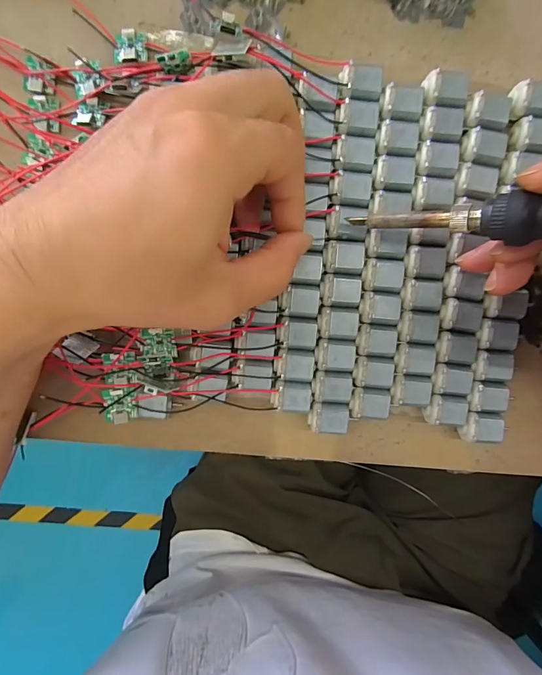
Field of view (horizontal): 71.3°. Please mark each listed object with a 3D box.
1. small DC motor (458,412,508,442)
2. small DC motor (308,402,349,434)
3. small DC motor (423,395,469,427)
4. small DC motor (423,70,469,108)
[{"bbox_3d":[0.130,0.055,0.237,0.027,0.015,0.017,-1,94,-2],"label":"small DC motor"},{"bbox_3d":[0.035,0.049,0.235,0.024,0.015,0.017,3,94,-2],"label":"small DC motor"},{"bbox_3d":[0.107,0.044,0.237,0.027,0.016,0.018,4,94,-2],"label":"small DC motor"},{"bbox_3d":[0.099,-0.141,0.219,0.025,0.015,0.018,0,94,-2],"label":"small DC motor"}]

